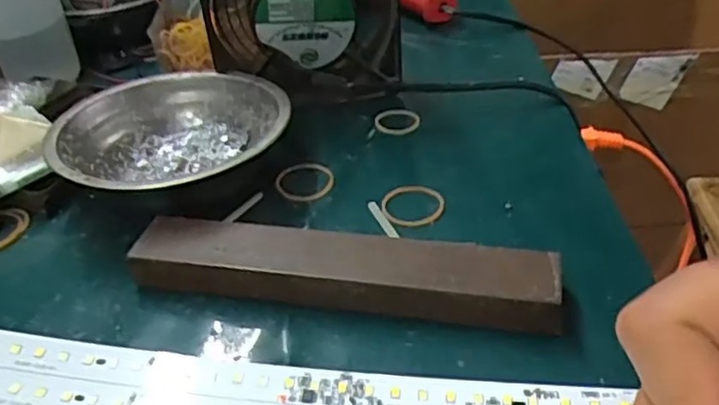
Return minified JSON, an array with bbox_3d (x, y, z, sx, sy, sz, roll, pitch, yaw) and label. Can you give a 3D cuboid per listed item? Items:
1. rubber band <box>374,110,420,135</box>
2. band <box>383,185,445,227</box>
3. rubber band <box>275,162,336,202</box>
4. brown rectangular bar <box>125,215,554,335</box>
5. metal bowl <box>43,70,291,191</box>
[{"bbox_3d":[0.024,-0.052,0.423,0.028,0.004,0.025,-3,36,-1],"label":"rubber band"},{"bbox_3d":[0.028,0.000,0.353,0.032,0.004,0.036,4,37,9],"label":"band"},{"bbox_3d":[-0.031,-0.012,0.378,0.034,0.004,0.034,-6,37,6],"label":"rubber band"},{"bbox_3d":[-0.008,0.029,0.301,0.187,0.020,0.033,6,37,11],"label":"brown rectangular bar"},{"bbox_3d":[-0.101,-0.032,0.377,0.121,0.036,0.121,-2,36,1],"label":"metal bowl"}]

